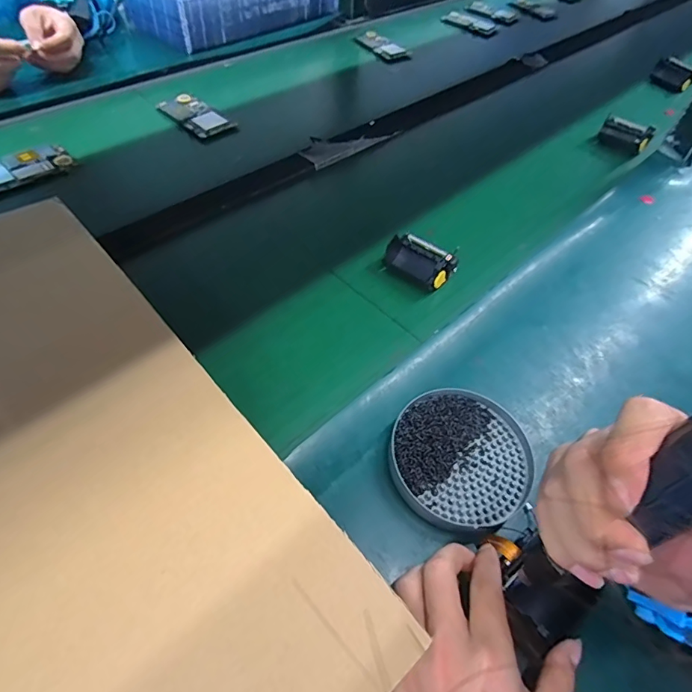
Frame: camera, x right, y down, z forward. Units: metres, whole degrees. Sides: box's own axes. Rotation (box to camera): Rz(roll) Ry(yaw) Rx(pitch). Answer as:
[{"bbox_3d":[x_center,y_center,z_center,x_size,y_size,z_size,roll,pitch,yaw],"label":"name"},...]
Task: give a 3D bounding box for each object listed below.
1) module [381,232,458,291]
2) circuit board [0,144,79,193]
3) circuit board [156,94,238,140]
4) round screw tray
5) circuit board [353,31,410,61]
[{"bbox_3d":[0.083,-0.097,0.514,0.070,0.036,0.048,34,57,19],"label":"module"},{"bbox_3d":[-0.409,-0.223,0.576,0.123,0.008,0.072,-32,62,-26],"label":"circuit board"},{"bbox_3d":[-0.226,-0.344,0.689,0.108,0.013,0.065,36,58,20],"label":"circuit board"},{"bbox_3d":[0.093,0.090,0.378,0.115,0.018,0.112,3,53,-3],"label":"round screw tray"},{"bbox_3d":[0.069,-0.603,0.921,0.067,0.009,0.113,-32,62,-26],"label":"circuit board"}]

